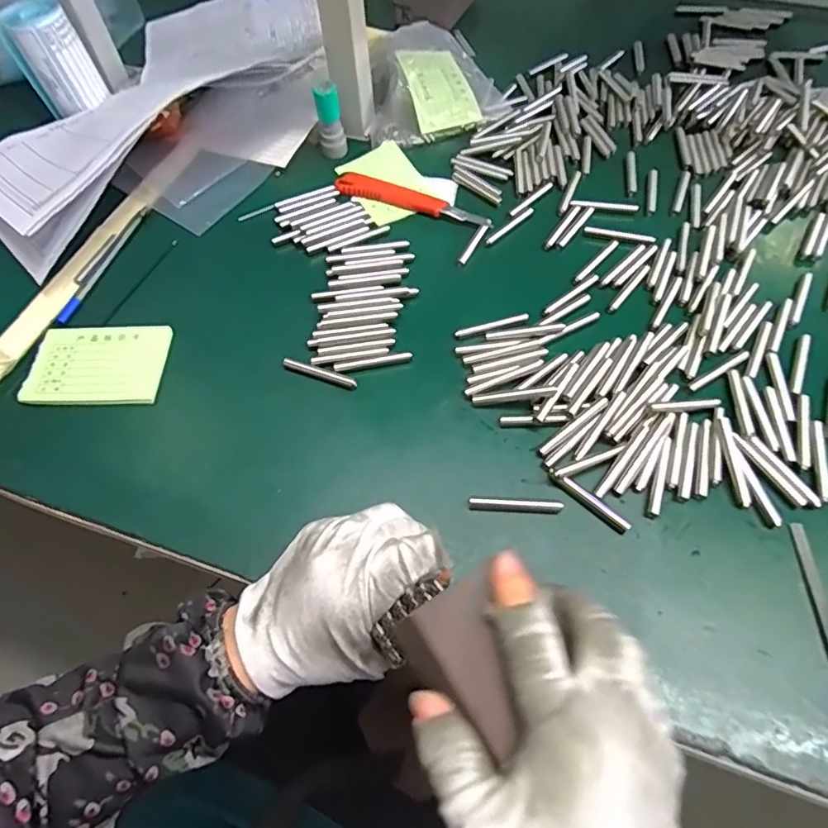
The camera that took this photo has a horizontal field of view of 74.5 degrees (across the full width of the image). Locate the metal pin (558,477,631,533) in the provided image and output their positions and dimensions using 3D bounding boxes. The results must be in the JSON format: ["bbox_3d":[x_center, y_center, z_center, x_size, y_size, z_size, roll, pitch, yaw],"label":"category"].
[{"bbox_3d":[0.114,0.056,0.344,0.049,0.006,0.007,40,68,22],"label":"metal pin"}]

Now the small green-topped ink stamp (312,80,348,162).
[{"bbox_3d":[-0.079,-0.278,0.509,0.025,0.059,0.019,-12,60,-5],"label":"small green-topped ink stamp"}]

